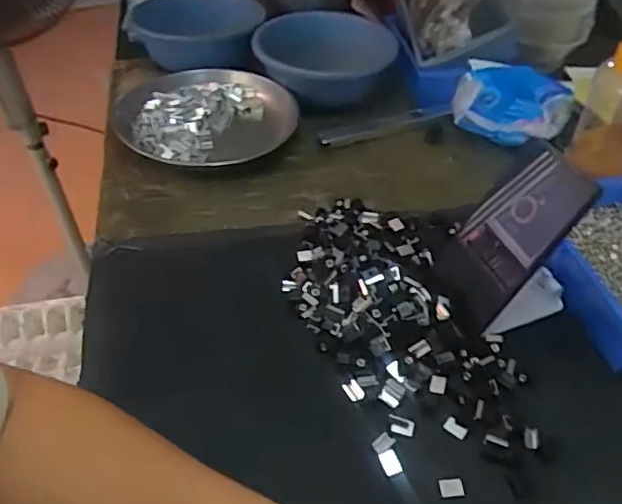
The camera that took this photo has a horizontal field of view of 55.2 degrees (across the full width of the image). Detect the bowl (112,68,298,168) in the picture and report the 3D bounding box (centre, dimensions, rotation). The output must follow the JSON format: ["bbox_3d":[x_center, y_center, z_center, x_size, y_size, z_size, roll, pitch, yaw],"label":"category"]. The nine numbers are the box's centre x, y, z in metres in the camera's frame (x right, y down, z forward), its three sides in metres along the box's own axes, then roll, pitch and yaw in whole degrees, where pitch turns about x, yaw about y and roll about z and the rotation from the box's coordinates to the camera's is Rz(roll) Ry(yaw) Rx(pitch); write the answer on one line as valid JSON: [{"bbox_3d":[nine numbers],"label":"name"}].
[{"bbox_3d":[-0.133,-0.172,0.759,0.236,0.036,0.208,11,44,10],"label":"bowl"}]

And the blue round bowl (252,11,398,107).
[{"bbox_3d":[0.018,-0.278,0.837,0.191,0.060,0.188,2,43,1],"label":"blue round bowl"}]

